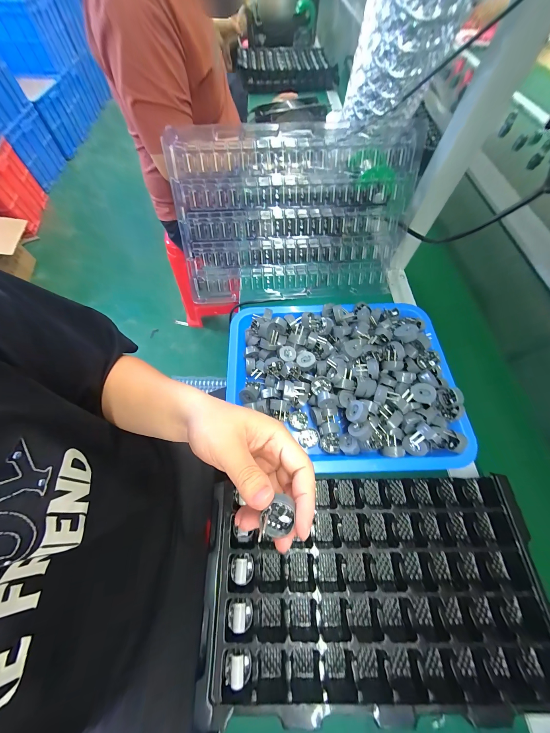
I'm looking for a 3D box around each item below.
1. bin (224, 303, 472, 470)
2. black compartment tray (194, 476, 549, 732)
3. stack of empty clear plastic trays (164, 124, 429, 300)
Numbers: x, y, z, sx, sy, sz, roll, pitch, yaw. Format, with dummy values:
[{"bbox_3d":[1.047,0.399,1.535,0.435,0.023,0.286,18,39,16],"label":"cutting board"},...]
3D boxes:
[{"bbox_3d":[0.090,0.013,0.351,0.321,0.068,0.260,-1,63,-2],"label":"bin"},{"bbox_3d":[0.108,0.232,0.266,0.353,0.039,0.191,0,63,-1],"label":"black compartment tray"},{"bbox_3d":[0.030,-0.238,0.398,0.373,0.241,0.041,-4,29,-1],"label":"stack of empty clear plastic trays"}]

